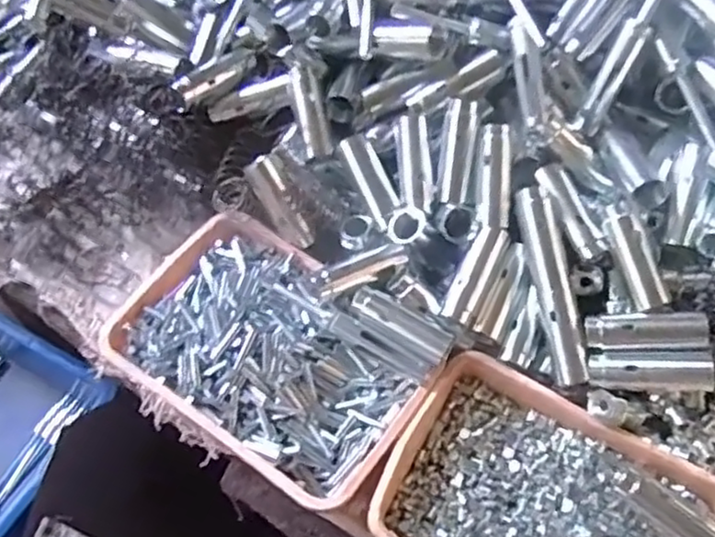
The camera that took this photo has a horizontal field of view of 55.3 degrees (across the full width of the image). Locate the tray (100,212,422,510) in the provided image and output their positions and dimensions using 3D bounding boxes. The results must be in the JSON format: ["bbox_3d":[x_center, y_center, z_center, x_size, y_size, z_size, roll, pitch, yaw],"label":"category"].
[{"bbox_3d":[-0.059,0.055,0.457,0.195,0.033,0.130,33,64,16],"label":"tray"}]

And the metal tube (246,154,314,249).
[{"bbox_3d":[-0.053,-0.045,0.483,0.020,0.014,0.070,-34,108,-19],"label":"metal tube"}]

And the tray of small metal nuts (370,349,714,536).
[{"bbox_3d":[0.121,0.148,0.413,0.199,0.036,0.135,28,63,14],"label":"tray of small metal nuts"}]

